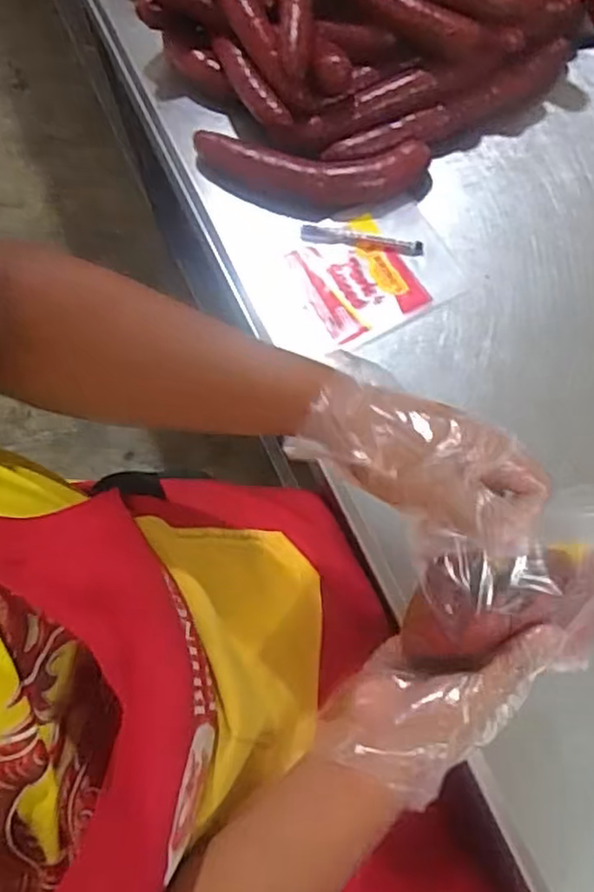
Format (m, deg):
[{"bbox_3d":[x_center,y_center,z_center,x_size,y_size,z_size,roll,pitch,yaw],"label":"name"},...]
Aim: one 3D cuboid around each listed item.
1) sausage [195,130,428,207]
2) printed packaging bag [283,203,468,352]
[{"bbox_3d":[0.016,-0.305,0.771,0.255,0.037,0.072,3,70,2],"label":"sausage"},{"bbox_3d":[0.081,-0.186,0.744,0.169,0.011,0.135,-26,75,-7],"label":"printed packaging bag"}]

